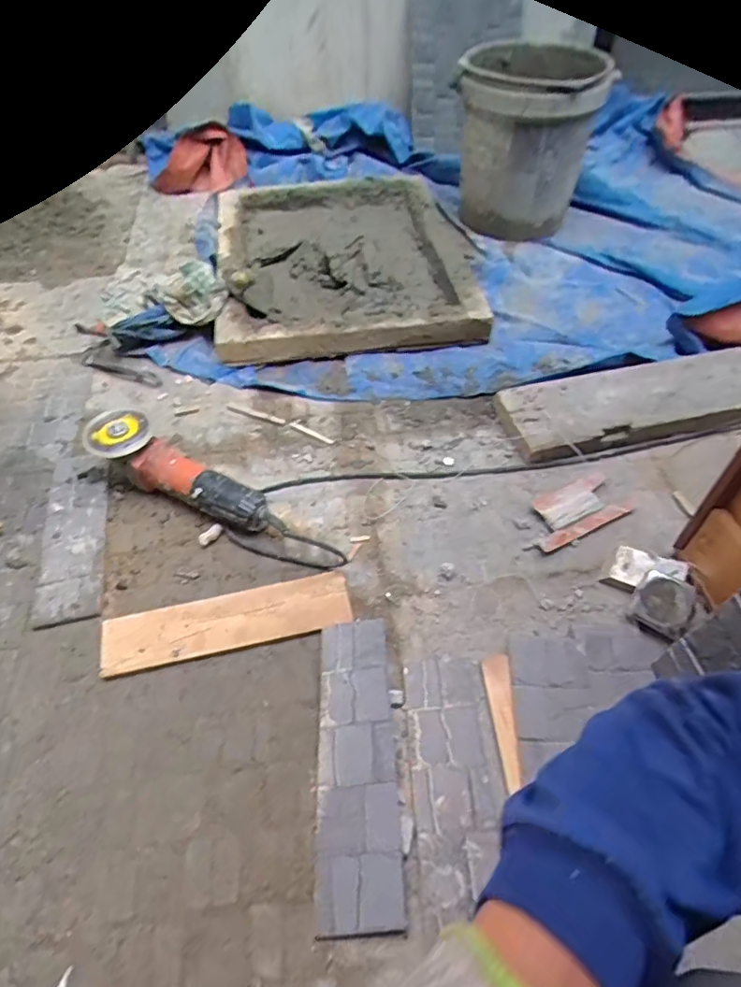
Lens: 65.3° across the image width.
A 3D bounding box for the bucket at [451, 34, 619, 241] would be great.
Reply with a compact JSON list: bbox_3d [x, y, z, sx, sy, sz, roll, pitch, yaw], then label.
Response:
[{"bbox_3d":[0.350,-0.803,1.313,0.301,0.327,0.340,13,51,10],"label":"bucket"}]

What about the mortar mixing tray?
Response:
[{"bbox_3d":[-0.041,-0.515,1.236,0.547,0.108,0.670,-7,50,-6],"label":"mortar mixing tray"}]

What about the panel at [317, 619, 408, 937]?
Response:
[{"bbox_3d":[-0.013,0.274,0.604,0.081,0.025,0.297,-1,50,-2],"label":"panel"}]

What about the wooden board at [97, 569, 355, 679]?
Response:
[{"bbox_3d":[-0.173,0.157,0.710,0.296,0.016,0.072,-11,51,-10],"label":"wooden board"}]

